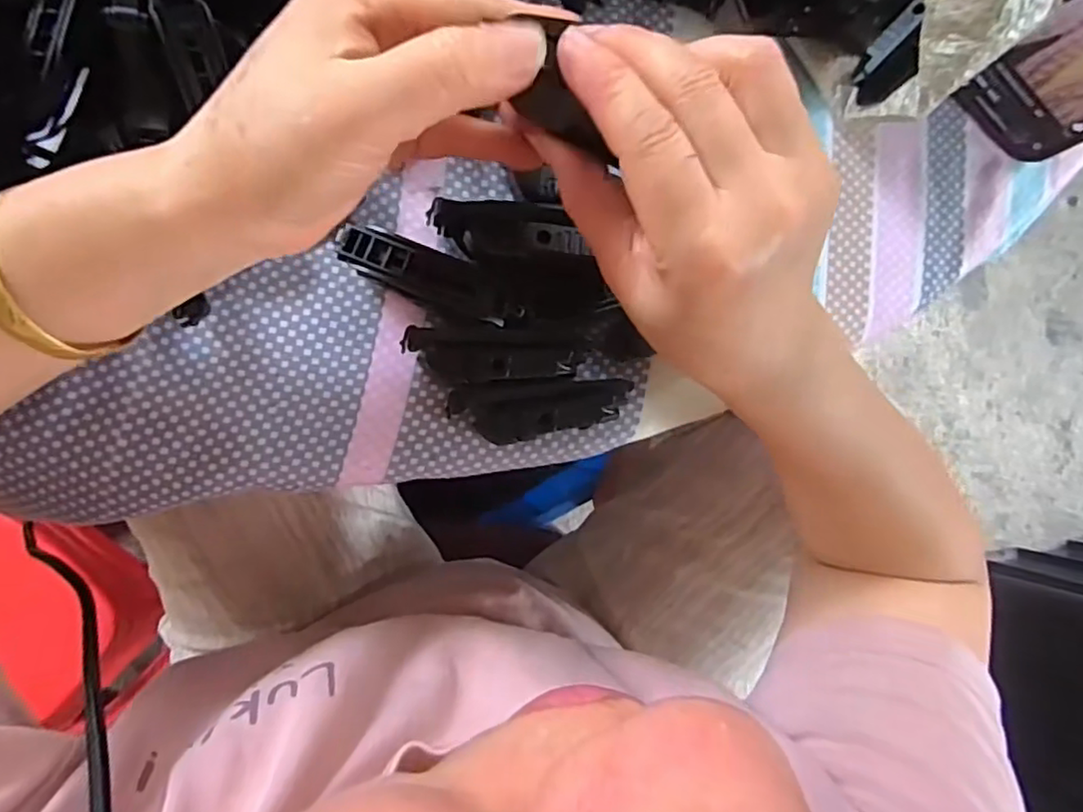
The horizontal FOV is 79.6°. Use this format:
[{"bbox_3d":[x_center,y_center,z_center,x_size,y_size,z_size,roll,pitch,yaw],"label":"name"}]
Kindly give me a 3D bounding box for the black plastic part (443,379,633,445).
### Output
[{"bbox_3d":[0.000,0.001,0.285,0.078,0.024,0.025,-3,90,-9],"label":"black plastic part"}]

